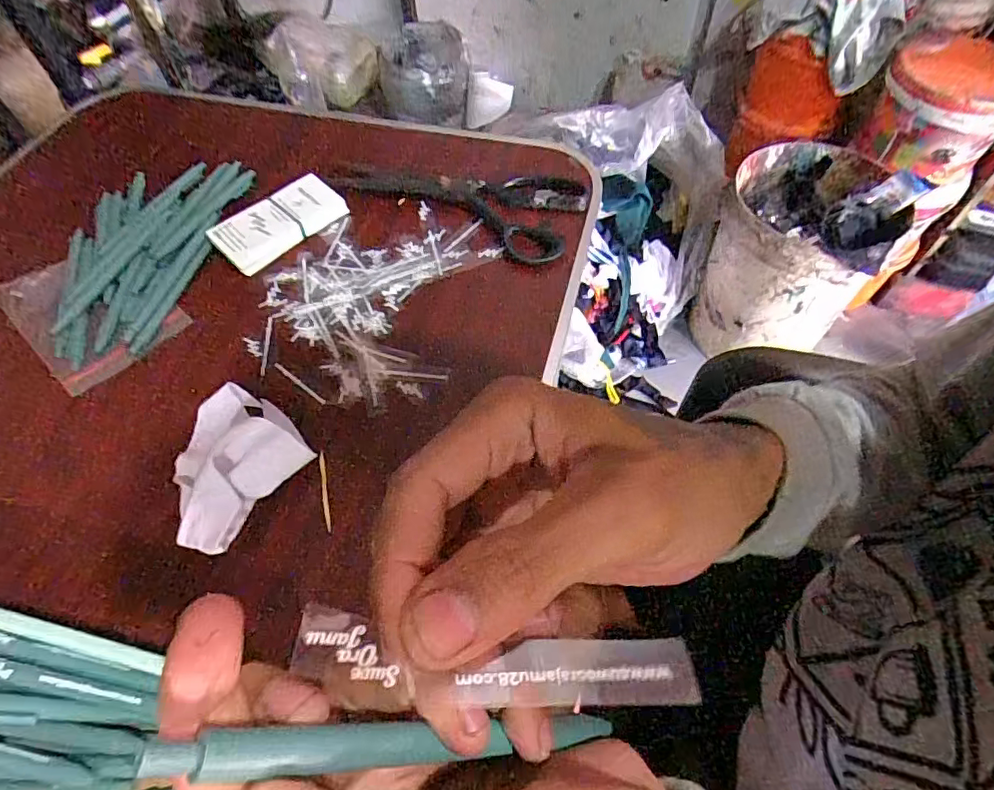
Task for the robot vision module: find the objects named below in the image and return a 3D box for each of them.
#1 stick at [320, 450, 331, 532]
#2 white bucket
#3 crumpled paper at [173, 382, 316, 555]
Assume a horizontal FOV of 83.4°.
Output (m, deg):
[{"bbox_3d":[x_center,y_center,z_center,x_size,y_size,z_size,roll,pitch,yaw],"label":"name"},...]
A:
[{"bbox_3d":[-0.113,0.062,0.367,0.004,0.004,0.052,-10,70,-5],"label":"stick"},{"bbox_3d":[0.561,-0.267,1.086,0.273,0.338,0.292,-1,57,1],"label":"white bucket"},{"bbox_3d":[-0.183,0.038,0.366,0.097,0.036,0.099,33,64,21],"label":"crumpled paper"}]

